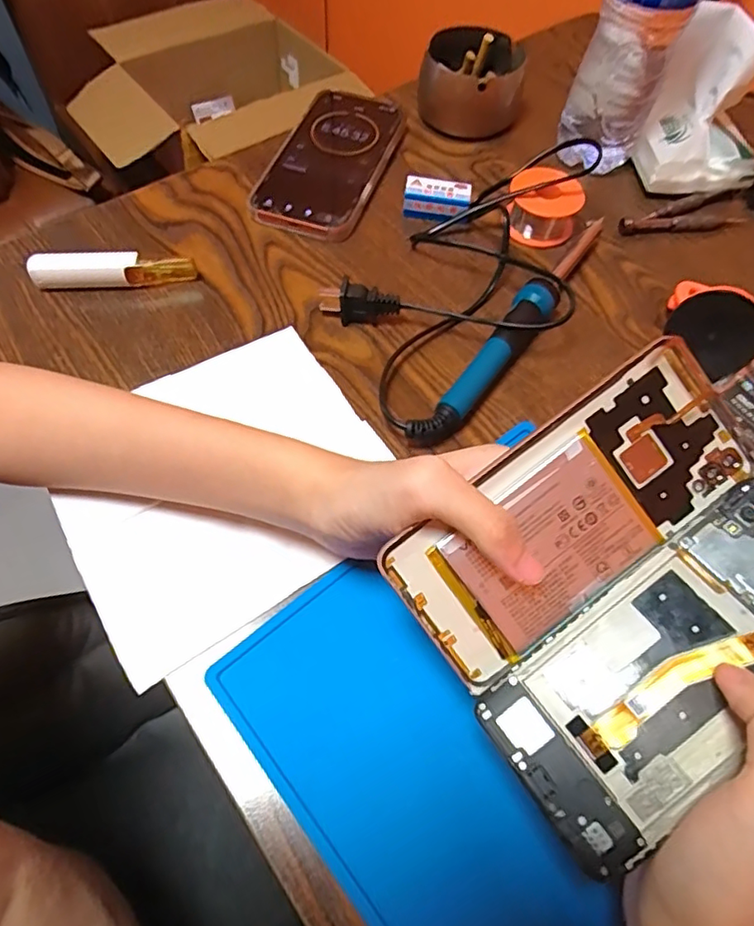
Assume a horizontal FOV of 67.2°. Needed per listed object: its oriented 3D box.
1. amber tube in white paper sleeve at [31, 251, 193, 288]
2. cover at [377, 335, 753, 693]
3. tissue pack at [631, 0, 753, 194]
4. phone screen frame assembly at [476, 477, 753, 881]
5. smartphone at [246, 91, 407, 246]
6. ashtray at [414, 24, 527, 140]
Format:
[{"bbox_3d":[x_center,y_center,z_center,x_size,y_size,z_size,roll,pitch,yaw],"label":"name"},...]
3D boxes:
[{"bbox_3d":[-0.175,-0.130,0.383,0.104,0.019,0.017,-4,62,-5],"label":"amber tube in white paper sleeve"},{"bbox_3d":[0.080,0.020,0.232,0.152,0.007,0.069,-37,93,-3],"label":"cover"},{"bbox_3d":[0.262,-0.274,0.442,0.092,0.090,0.118,20,62,8],"label":"tissue pack"},{"bbox_3d":[0.114,0.073,0.212,0.148,0.006,0.068,-37,61,-3],"label":"phone screen frame assembly"},{"bbox_3d":[-0.035,-0.241,0.453,0.082,0.015,0.166,17,62,7],"label":"smartphone"},{"bbox_3d":[0.080,-0.325,0.486,0.084,0.050,0.077,11,61,4],"label":"ashtray"}]

